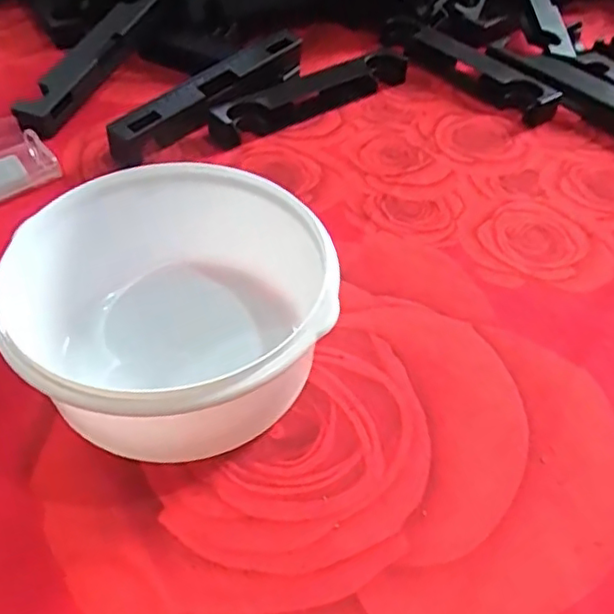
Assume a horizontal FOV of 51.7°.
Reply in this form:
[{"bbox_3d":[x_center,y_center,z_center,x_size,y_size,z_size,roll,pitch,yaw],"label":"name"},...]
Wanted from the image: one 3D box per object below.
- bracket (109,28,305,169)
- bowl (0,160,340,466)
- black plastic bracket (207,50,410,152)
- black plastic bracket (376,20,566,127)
[{"bbox_3d":[-0.075,-0.173,0.517,0.036,0.030,0.202,34,56,26],"label":"bracket"},{"bbox_3d":[-0.065,0.004,0.335,0.150,0.082,0.154,0,48,0],"label":"bowl"},{"bbox_3d":[0.007,-0.186,0.551,0.202,0.027,0.036,-29,55,-25],"label":"black plastic bracket"},{"bbox_3d":[0.146,-0.222,0.584,0.033,0.024,0.196,-30,55,-25],"label":"black plastic bracket"}]

